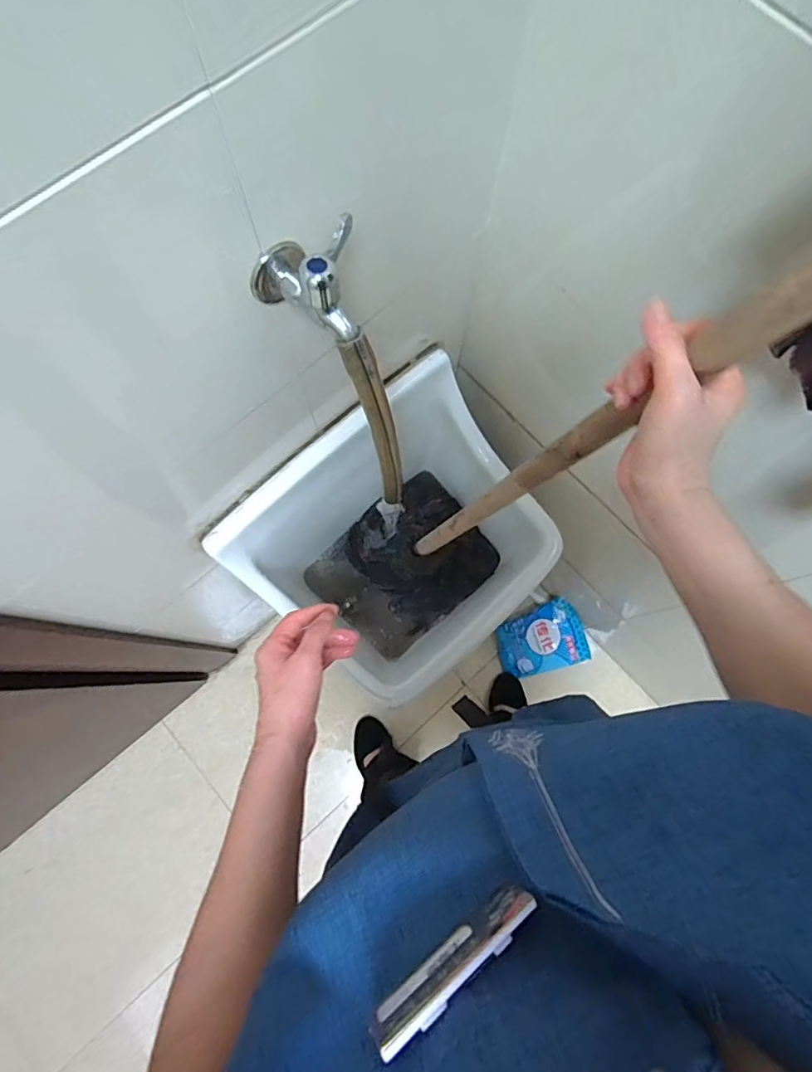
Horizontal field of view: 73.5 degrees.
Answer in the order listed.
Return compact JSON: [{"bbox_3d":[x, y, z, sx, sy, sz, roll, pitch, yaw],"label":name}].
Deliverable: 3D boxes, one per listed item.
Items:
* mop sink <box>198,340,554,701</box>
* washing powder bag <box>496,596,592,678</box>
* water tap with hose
[{"bbox_3d":[0.009,0.018,0.891,0.367,0.312,0.432,43,79,8],"label":"mop sink"},{"bbox_3d":[0.336,0.254,1.348,0.214,0.038,0.158,-13,77,-5],"label":"washing powder bag"},{"bbox_3d":[-0.037,-0.134,0.539,0.075,0.326,0.101,-39,54,-10],"label":"water tap with hose"}]

